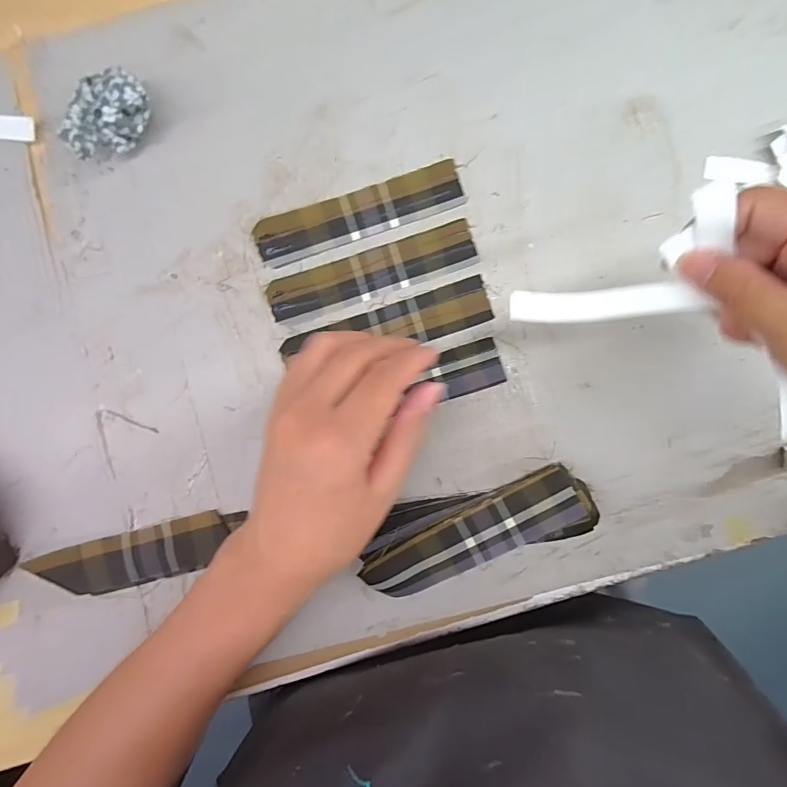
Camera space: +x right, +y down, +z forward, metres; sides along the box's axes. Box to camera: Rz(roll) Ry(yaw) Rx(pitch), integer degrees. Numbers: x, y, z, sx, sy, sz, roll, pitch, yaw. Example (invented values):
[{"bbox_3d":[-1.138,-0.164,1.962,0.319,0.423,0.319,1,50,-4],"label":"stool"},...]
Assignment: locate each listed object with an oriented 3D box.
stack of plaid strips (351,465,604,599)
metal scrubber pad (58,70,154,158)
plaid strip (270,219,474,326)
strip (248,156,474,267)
[{"bbox_3d":[0.052,0.084,0.288,0.147,0.021,0.052,-21,90,1],"label":"stack of plaid strips"},{"bbox_3d":[-0.178,-0.175,0.283,0.054,0.034,0.035,-33,90,1],"label":"metal scrubber pad"},{"bbox_3d":[-0.014,-0.081,0.301,0.140,0.004,0.032,-18,90,1],"label":"plaid strip"},{"bbox_3d":[-0.022,-0.121,0.299,0.141,0.004,0.031,-18,92,-1],"label":"strip"}]

